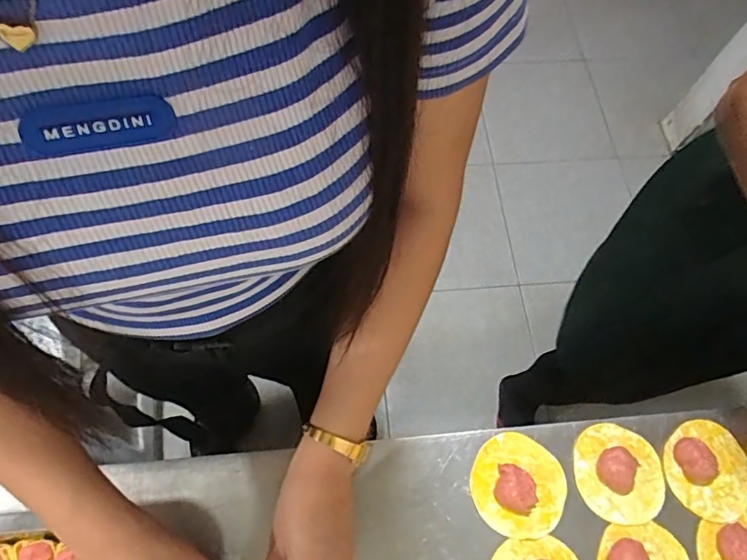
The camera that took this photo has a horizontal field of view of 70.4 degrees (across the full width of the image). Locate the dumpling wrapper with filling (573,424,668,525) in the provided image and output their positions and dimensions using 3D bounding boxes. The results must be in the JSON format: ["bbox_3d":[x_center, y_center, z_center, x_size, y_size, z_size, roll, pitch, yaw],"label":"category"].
[{"bbox_3d":[0.224,0.173,0.477,0.079,0.017,0.082,1,67,-3],"label":"dumpling wrapper with filling"}]

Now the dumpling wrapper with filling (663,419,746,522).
[{"bbox_3d":[0.309,0.172,0.483,0.070,0.030,0.084,-6,67,-5],"label":"dumpling wrapper with filling"}]

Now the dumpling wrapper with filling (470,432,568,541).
[{"bbox_3d":[0.131,0.181,0.465,0.081,0.025,0.083,1,67,-3],"label":"dumpling wrapper with filling"}]

